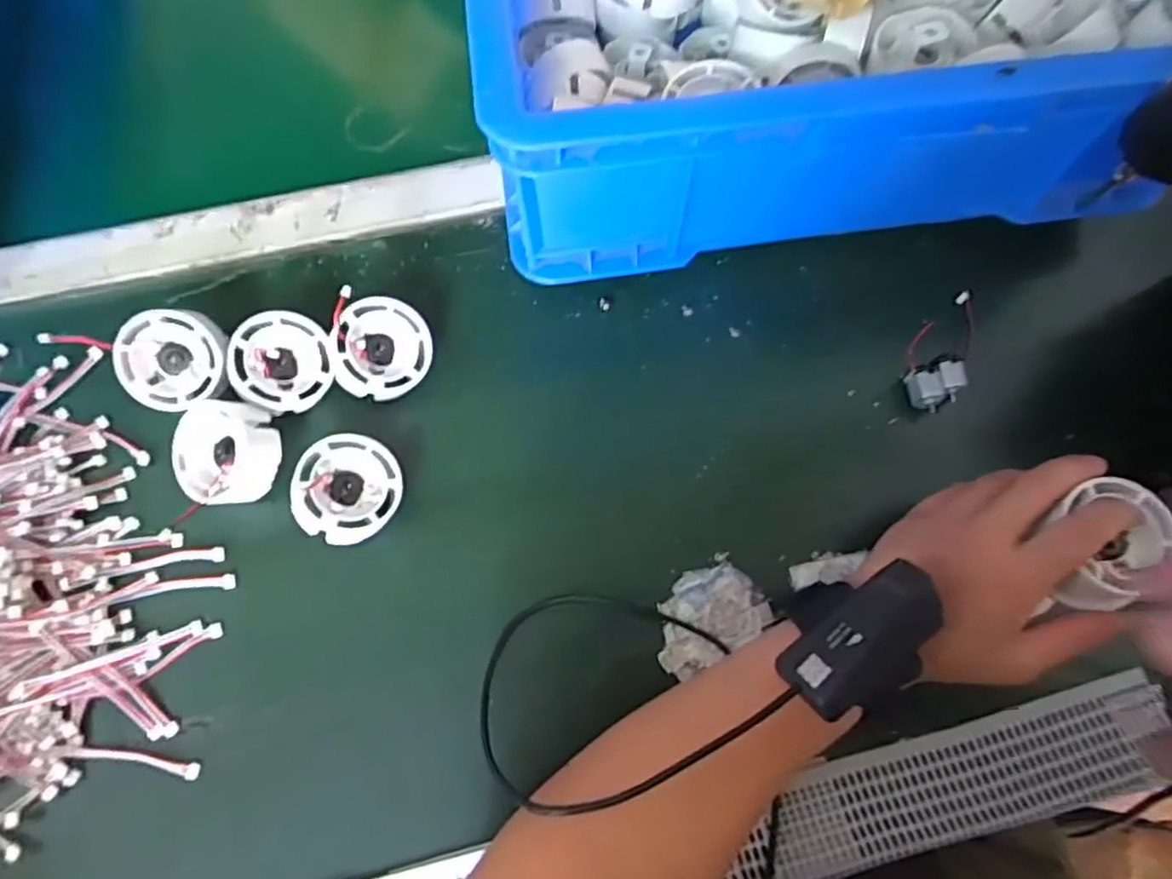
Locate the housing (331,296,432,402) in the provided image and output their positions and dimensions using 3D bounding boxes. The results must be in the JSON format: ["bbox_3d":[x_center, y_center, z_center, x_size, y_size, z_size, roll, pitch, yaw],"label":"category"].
[{"bbox_3d":[-0.117,-0.052,0.389,0.052,0.018,0.056,-1,92,-23],"label":"housing"}]

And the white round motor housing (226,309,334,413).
[{"bbox_3d":[-0.173,-0.043,0.382,0.050,0.018,0.054,6,80,-34],"label":"white round motor housing"}]

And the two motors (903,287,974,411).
[{"bbox_3d":[0.220,-0.059,0.417,0.033,0.023,0.090,24,70,7],"label":"two motors"}]

